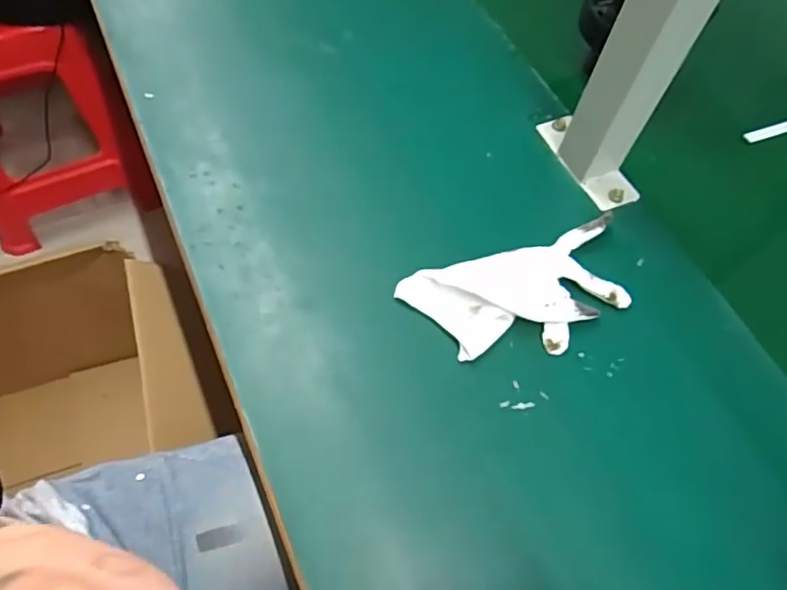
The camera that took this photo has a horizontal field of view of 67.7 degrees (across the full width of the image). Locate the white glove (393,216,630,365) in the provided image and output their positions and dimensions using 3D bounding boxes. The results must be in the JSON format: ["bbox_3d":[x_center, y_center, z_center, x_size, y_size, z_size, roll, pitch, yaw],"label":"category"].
[{"bbox_3d":[0.095,-0.001,0.415,0.162,0.021,0.081,-19,64,-13],"label":"white glove"}]

